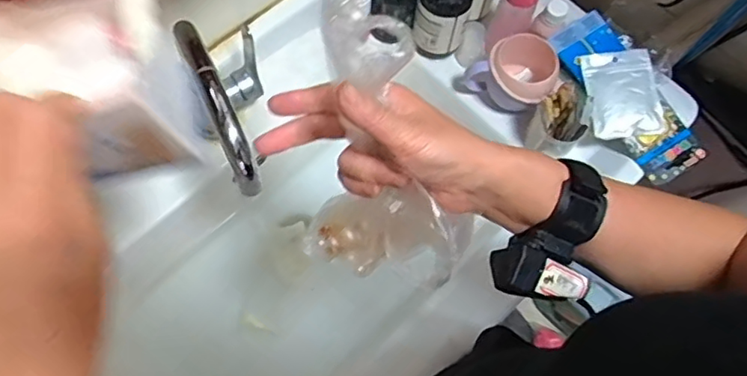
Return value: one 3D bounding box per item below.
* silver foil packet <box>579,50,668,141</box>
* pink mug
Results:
[{"bbox_3d":[0.328,-0.123,0.777,0.093,0.033,0.120,-2,68,-4],"label":"silver foil packet"},{"bbox_3d":[0.192,-0.155,0.806,0.107,0.089,0.091,34,70,11],"label":"pink mug"}]

